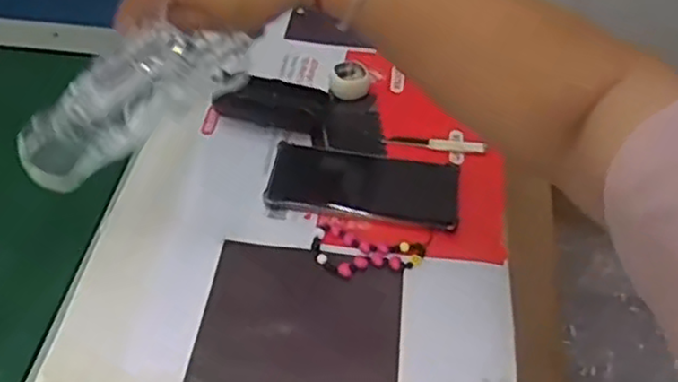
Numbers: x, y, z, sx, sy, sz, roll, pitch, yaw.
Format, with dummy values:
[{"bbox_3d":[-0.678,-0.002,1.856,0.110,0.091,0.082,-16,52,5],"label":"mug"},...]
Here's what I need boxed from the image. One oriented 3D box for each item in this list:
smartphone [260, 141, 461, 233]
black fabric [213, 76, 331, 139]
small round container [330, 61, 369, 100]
[{"bbox_3d":[0.022,-0.010,0.612,0.163,0.014,0.078,9,46,5],"label":"smartphone"},{"bbox_3d":[-0.063,-0.085,0.673,0.102,0.030,0.044,9,46,6],"label":"black fabric"},{"bbox_3d":[0.010,-0.114,0.705,0.037,0.024,0.036,1,45,-2],"label":"small round container"}]

